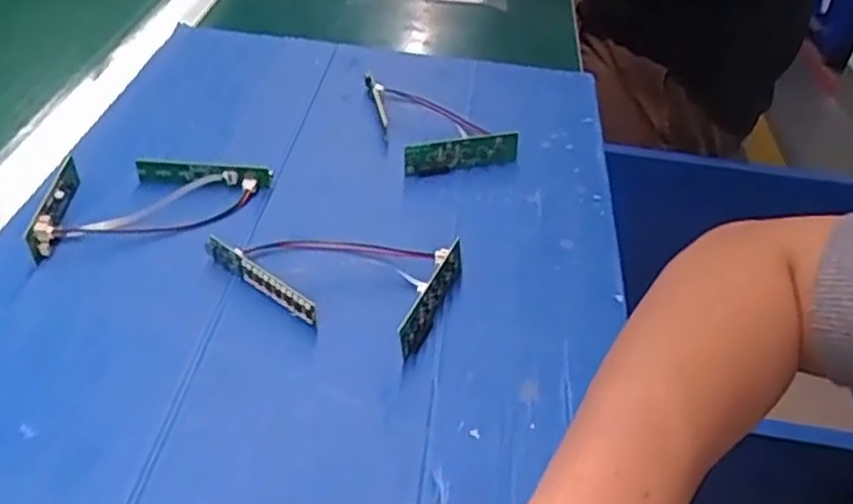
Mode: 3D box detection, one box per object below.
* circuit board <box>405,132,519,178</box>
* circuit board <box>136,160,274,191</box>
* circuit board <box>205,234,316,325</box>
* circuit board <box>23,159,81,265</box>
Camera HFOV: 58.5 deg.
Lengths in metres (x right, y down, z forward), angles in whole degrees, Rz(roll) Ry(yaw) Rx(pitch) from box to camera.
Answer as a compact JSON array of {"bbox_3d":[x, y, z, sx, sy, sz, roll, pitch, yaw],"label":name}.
[{"bbox_3d":[0.026,-0.068,0.524,0.084,0.023,0.007,-11,23,-16],"label":"circuit board"},{"bbox_3d":[-0.141,-0.049,0.483,0.084,0.014,0.005,4,23,-1],"label":"circuit board"},{"bbox_3d":[-0.090,0.015,0.415,0.081,0.018,0.006,30,45,26],"label":"circuit board"},{"bbox_3d":[-0.217,-0.029,0.447,0.012,0.019,0.082,1,40,-6],"label":"circuit board"}]

